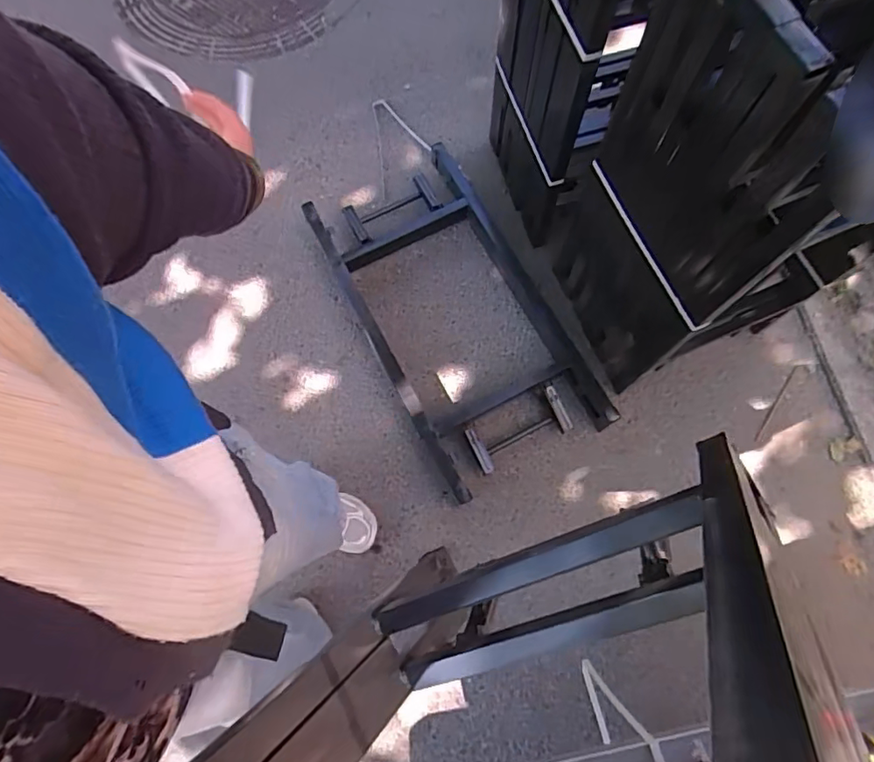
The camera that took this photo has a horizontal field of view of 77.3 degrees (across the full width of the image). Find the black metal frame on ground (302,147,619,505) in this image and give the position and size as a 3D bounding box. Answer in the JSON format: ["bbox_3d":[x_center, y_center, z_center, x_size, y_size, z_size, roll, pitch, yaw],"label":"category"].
[{"bbox_3d":[0.036,-0.183,1.356,0.432,0.087,0.832,-27,75,-5],"label":"black metal frame on ground"}]

